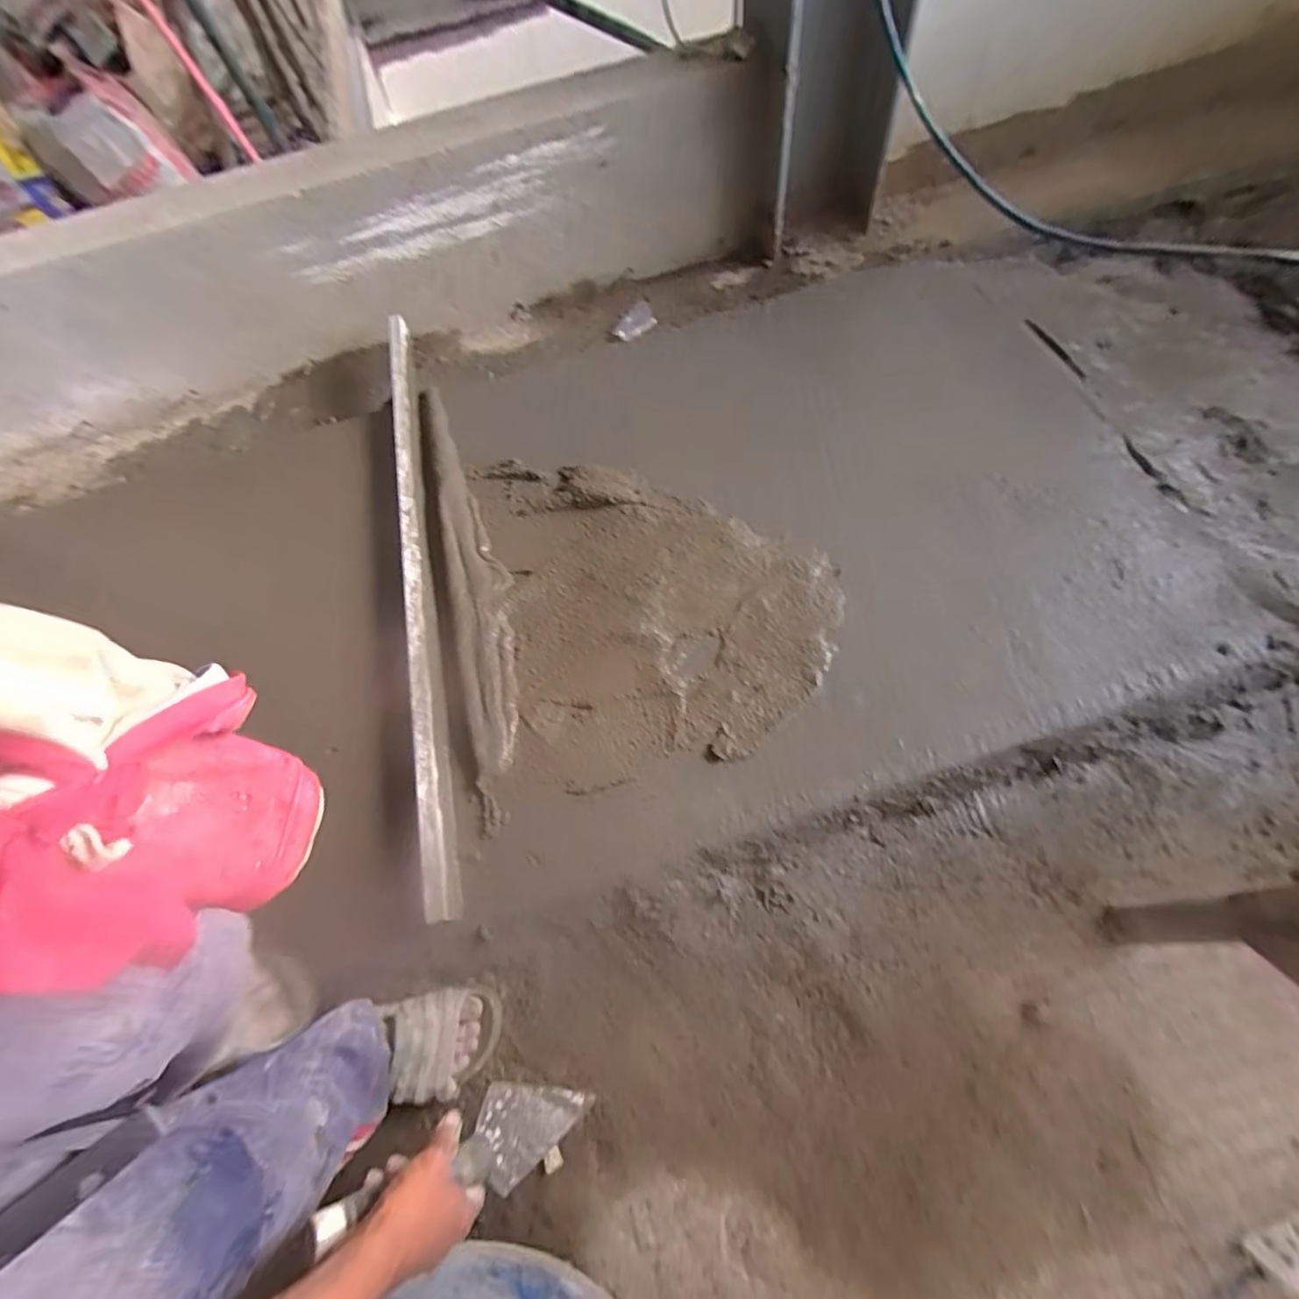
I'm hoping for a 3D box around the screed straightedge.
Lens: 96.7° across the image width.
[{"bbox_3d":[-0.427,-0.210,1.034,0.039,0.036,1.311,-16,63,-1],"label":"screed straightedge"}]

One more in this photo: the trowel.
[{"bbox_3d":[-0.148,0.444,0.514,0.060,0.253,0.075,-23,61,22],"label":"trowel"}]

